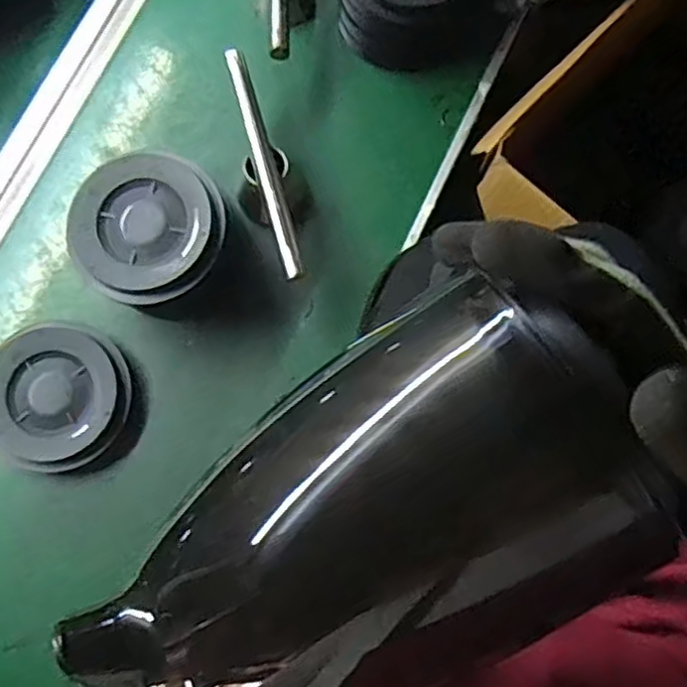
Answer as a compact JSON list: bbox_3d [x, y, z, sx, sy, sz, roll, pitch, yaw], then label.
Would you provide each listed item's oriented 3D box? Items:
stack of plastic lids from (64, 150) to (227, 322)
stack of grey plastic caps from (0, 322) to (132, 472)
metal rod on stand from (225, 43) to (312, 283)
[{"bbox_3d":[-0.152,-0.084,0.562,0.112,0.093,0.119,39,80,6],"label":"stack of plastic lids"},{"bbox_3d":[-0.241,0.040,0.567,0.127,0.029,0.114,28,79,4],"label":"stack of grey plastic caps"},{"bbox_3d":[-0.061,-0.145,0.588,0.057,0.068,0.196,-11,79,-3],"label":"metal rod on stand"}]

